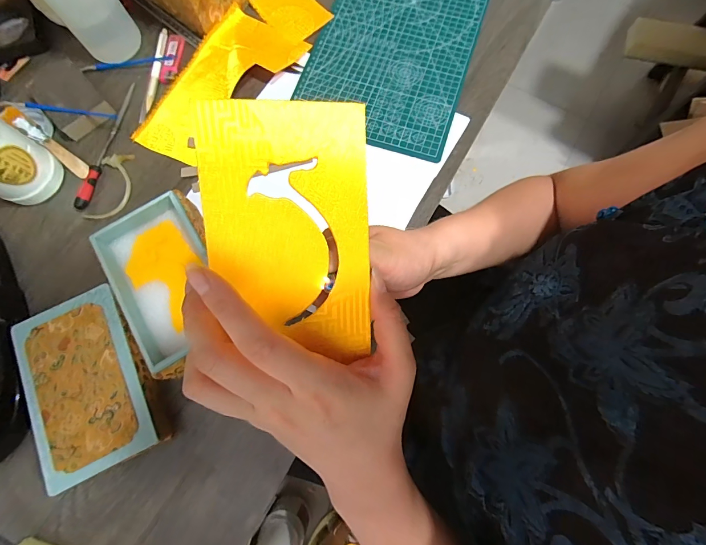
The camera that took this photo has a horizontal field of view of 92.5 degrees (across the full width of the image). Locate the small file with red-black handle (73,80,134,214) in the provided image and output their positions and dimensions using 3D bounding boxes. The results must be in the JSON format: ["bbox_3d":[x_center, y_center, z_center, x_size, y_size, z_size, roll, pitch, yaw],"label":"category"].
[{"bbox_3d":[-0.325,-0.170,0.444,0.016,0.012,0.189,9,76,4],"label":"small file with red-black handle"}]

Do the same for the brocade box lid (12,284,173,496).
[{"bbox_3d":[-0.277,0.116,0.361,0.119,0.033,0.179,-26,76,-5],"label":"brocade box lid"}]

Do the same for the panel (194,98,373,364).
[{"bbox_3d":[-0.034,-0.019,0.191,0.088,0.004,0.143,-5,102,-11],"label":"panel"}]

